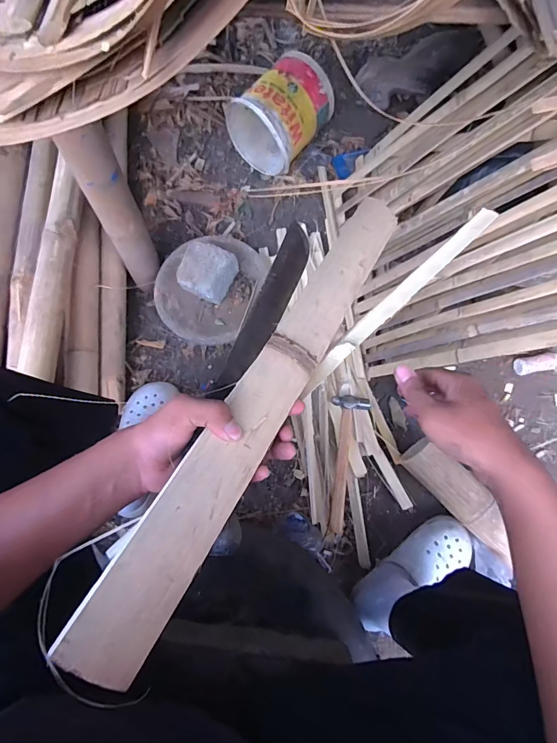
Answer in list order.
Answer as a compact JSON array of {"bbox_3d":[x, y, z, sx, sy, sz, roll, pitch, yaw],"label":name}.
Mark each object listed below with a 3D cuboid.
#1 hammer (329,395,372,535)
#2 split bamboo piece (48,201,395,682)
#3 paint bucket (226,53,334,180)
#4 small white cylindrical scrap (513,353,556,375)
[{"bbox_3d":[0.126,0.182,0.820,0.073,0.030,0.267,13,74,2],"label":"hammer"},{"bbox_3d":[0.001,-0.002,0.375,0.054,0.017,0.511,29,61,7],"label":"split bamboo piece"},{"bbox_3d":[0.006,-0.600,0.957,0.181,0.183,0.206,44,77,10],"label":"paint bucket"},{"bbox_3d":[0.560,-0.016,0.883,0.092,0.037,0.036,-10,74,-5],"label":"small white cylindrical scrap"}]

